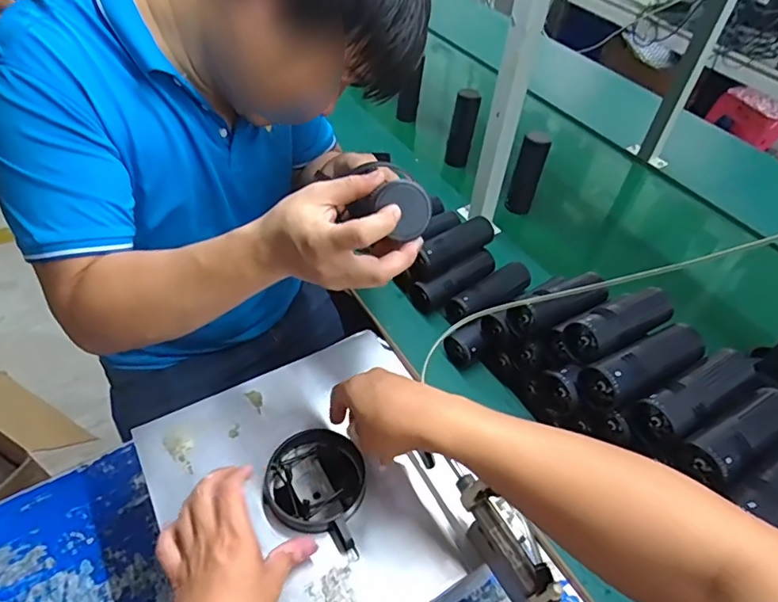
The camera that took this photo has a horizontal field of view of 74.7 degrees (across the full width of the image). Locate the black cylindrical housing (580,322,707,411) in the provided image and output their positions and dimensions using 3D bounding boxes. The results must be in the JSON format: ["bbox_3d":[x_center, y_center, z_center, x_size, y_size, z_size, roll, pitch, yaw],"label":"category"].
[{"bbox_3d":[0.317,0.083,0.621,0.161,0.054,0.061,-18,52,-20],"label":"black cylindrical housing"}]

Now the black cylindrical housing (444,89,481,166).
[{"bbox_3d":[0.165,-0.383,1.165,0.049,0.187,0.051,3,48,-3],"label":"black cylindrical housing"}]

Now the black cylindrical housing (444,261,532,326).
[{"bbox_3d":[0.176,-0.012,0.878,0.155,0.057,0.047,-22,54,-23],"label":"black cylindrical housing"}]

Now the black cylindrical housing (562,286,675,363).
[{"bbox_3d":[0.308,0.027,0.669,0.156,0.051,0.059,-21,53,-22],"label":"black cylindrical housing"}]

